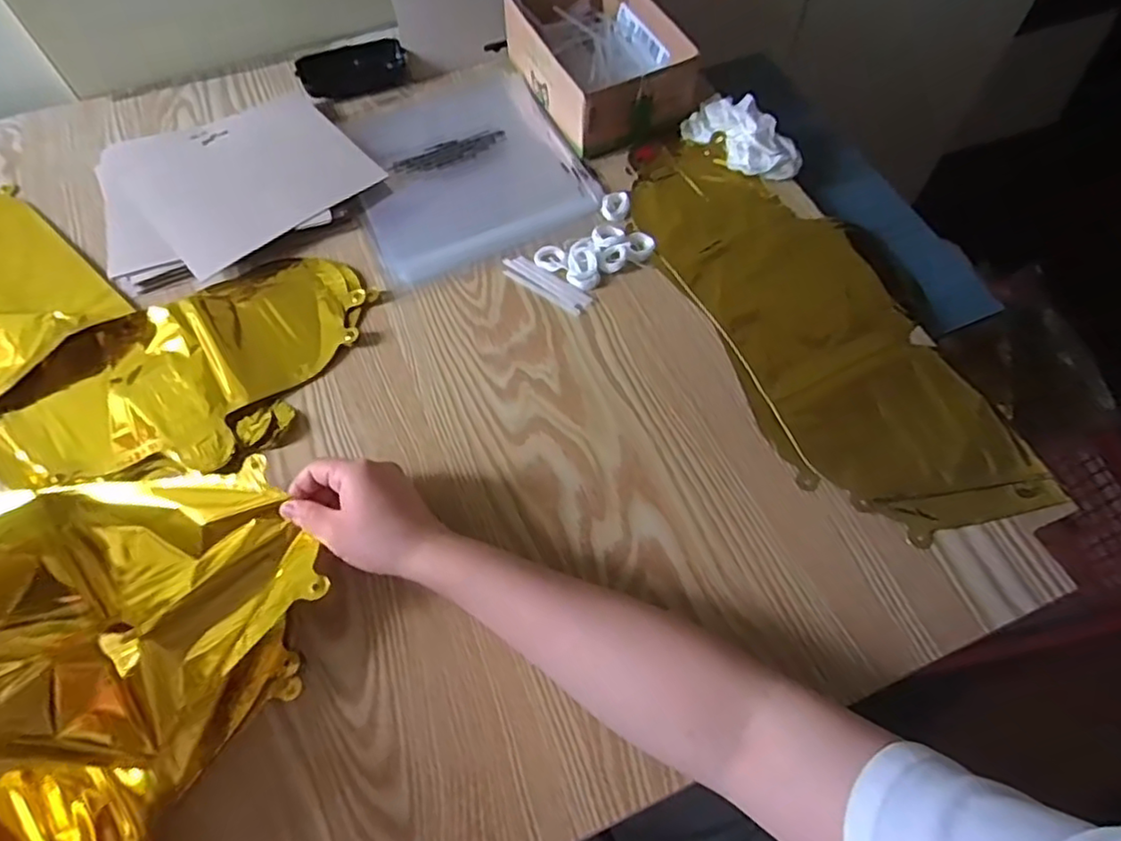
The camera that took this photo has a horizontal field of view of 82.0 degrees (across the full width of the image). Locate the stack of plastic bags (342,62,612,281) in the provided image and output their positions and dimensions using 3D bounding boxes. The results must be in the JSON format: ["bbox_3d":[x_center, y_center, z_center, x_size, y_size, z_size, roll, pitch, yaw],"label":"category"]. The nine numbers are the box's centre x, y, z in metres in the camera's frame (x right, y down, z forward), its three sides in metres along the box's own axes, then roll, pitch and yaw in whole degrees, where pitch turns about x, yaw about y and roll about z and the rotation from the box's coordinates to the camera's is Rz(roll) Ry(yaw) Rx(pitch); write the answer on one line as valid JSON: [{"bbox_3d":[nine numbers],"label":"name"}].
[{"bbox_3d":[-0.101,-0.259,0.628,0.210,0.007,0.250,-24,65,-12],"label":"stack of plastic bags"}]

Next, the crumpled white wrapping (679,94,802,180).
[{"bbox_3d":[0.172,-0.268,0.609,0.054,0.033,0.110,-40,69,-18],"label":"crumpled white wrapping"}]

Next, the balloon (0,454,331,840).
[{"bbox_3d":[-0.278,0.162,0.333,0.210,0.150,0.324,4,62,3],"label":"balloon"}]

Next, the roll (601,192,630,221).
[{"bbox_3d":[0.050,-0.195,0.587,0.025,0.008,0.029,8,63,5],"label":"roll"}]

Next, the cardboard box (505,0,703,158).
[{"bbox_3d":[0.039,-0.369,0.656,0.138,0.067,0.197,-23,65,-11],"label":"cardboard box"}]

